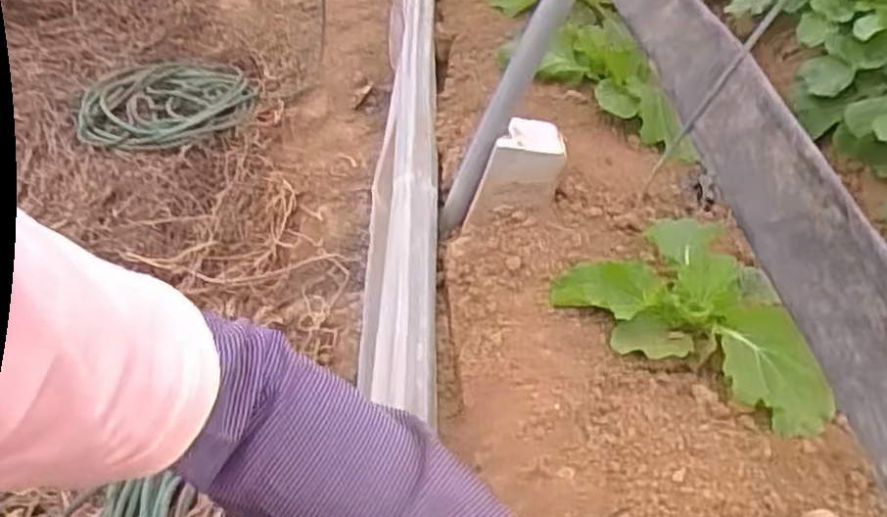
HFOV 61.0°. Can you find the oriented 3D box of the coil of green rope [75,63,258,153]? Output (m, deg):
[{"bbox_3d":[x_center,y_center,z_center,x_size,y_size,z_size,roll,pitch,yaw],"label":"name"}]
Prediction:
[{"bbox_3d":[-0.538,-0.298,1.441,0.315,0.036,0.307,-1,40,0],"label":"coil of green rope"}]

